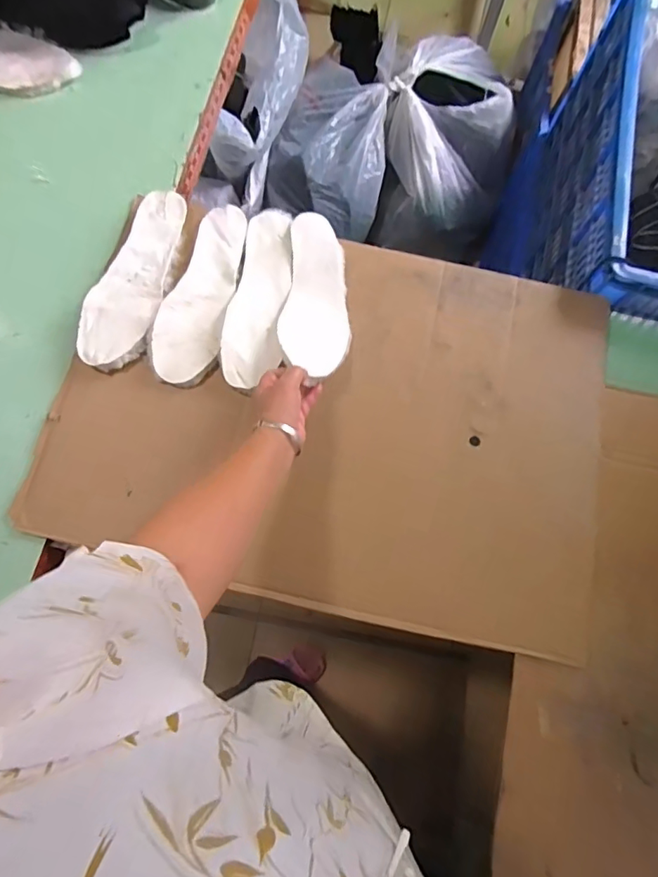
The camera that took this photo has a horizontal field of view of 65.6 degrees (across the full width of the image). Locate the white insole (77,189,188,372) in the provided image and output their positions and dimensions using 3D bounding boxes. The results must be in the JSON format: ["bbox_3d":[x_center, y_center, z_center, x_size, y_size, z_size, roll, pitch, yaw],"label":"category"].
[{"bbox_3d":[-0.257,-0.220,0.688,0.087,0.010,0.270,18,75,0],"label":"white insole"}]

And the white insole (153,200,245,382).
[{"bbox_3d":[-0.172,-0.204,0.686,0.087,0.016,0.266,10,74,1],"label":"white insole"}]

